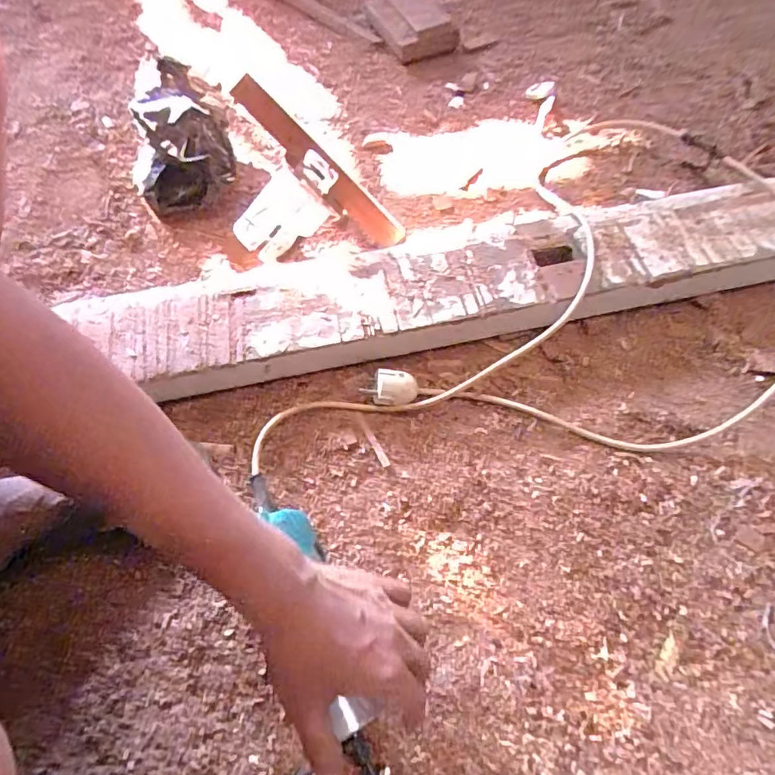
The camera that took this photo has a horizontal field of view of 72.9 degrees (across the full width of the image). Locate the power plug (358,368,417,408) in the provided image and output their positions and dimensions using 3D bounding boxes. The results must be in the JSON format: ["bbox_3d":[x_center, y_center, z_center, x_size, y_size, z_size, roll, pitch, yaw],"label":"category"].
[{"bbox_3d":[0.002,0.004,0.541,0.056,0.039,0.028,5,58,5],"label":"power plug"}]

